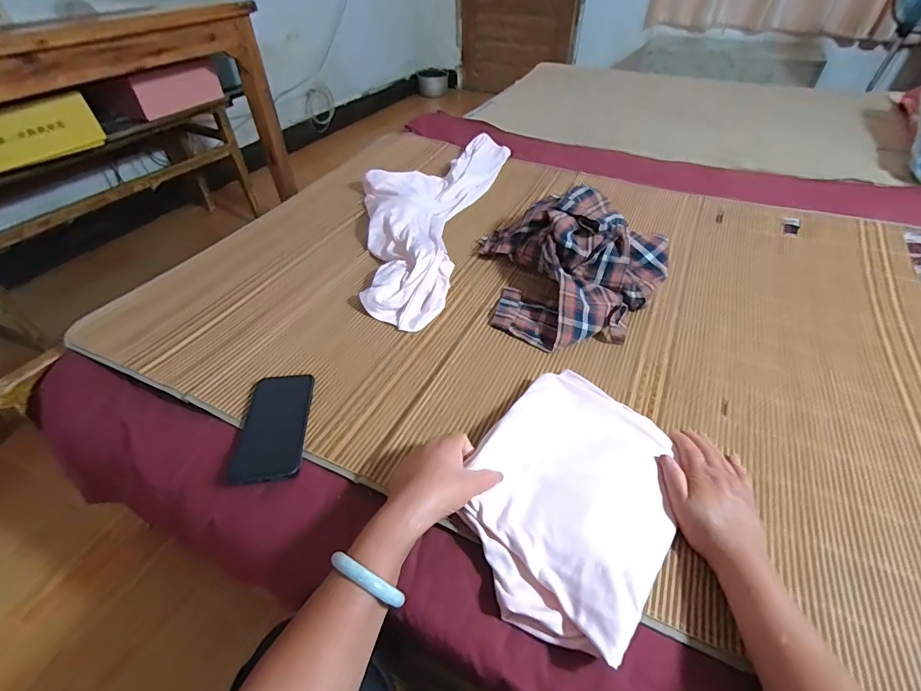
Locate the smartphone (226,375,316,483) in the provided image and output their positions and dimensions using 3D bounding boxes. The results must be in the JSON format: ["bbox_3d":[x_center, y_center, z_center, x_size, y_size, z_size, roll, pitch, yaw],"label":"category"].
[{"bbox_3d":[-0.240,0.101,0.559,0.084,0.009,0.158,-3,45,-5],"label":"smartphone"}]

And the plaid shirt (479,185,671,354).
[{"bbox_3d":[0.202,-0.145,0.753,0.301,0.110,0.315,-2,46,-2],"label":"plaid shirt"}]

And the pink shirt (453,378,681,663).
[{"bbox_3d":[0.127,0.155,0.487,0.209,0.029,0.293,26,51,23],"label":"pink shirt"}]

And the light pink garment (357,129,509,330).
[{"bbox_3d":[-0.092,-0.310,0.946,0.278,0.055,0.715,10,47,10],"label":"light pink garment"}]

